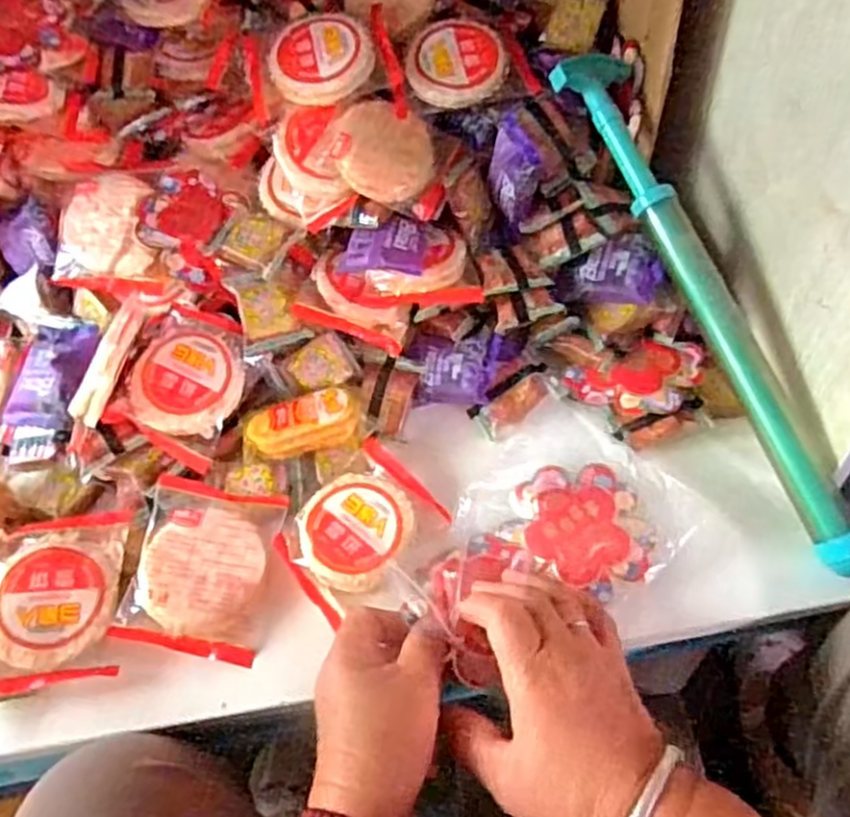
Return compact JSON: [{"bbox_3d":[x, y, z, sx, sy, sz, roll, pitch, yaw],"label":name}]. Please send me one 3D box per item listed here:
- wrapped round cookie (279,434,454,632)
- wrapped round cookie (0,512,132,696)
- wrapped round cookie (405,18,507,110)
[{"bbox_3d":[-0.037,0.082,0.500,0.096,0.011,0.112,32,64,23],"label":"wrapped round cookie"},{"bbox_3d":[-0.243,0.124,0.492,0.089,0.032,0.111,-5,56,1],"label":"wrapped round cookie"},{"bbox_3d":[0.026,-0.269,0.577,0.074,0.011,0.077,0,77,0],"label":"wrapped round cookie"}]

